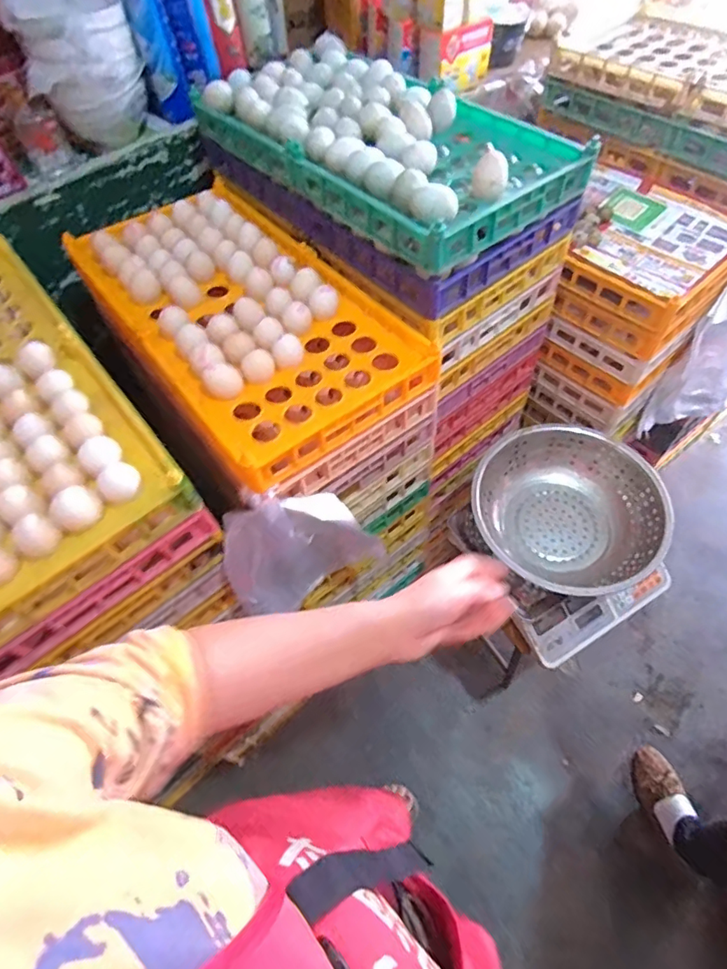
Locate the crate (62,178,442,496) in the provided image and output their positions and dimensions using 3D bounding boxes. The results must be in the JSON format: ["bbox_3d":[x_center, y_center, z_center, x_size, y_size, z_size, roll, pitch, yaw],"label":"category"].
[{"bbox_3d":[-0.184,-0.270,0.749,0.299,0.067,0.579,-34,62,-16],"label":"crate"}]

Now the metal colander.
[{"bbox_3d":[0.358,0.047,0.909,0.302,0.100,0.291,-2,58,3],"label":"metal colander"}]

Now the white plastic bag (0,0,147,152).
[{"bbox_3d":[-0.500,-0.744,0.912,0.194,0.222,0.165,-29,61,-13],"label":"white plastic bag"}]

